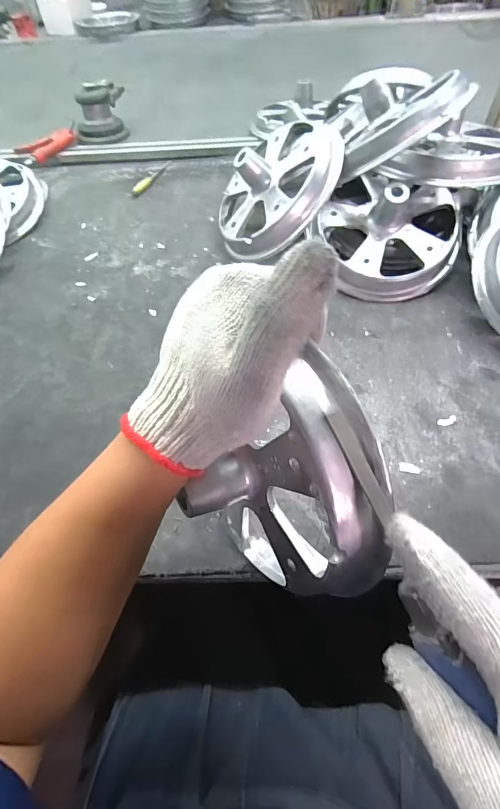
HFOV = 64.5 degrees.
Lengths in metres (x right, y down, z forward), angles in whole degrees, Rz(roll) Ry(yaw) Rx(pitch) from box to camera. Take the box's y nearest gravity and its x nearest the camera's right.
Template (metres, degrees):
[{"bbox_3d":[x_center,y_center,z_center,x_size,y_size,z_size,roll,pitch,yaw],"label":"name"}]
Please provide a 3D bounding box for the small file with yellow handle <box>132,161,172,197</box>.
[{"bbox_3d":[-0.190,-0.444,0.771,0.020,0.010,0.133,18,60,15],"label":"small file with yellow handle"}]

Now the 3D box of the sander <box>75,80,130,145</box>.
[{"bbox_3d":[-0.327,-0.642,0.864,0.104,0.093,0.106,-7,55,-2],"label":"sander"}]

